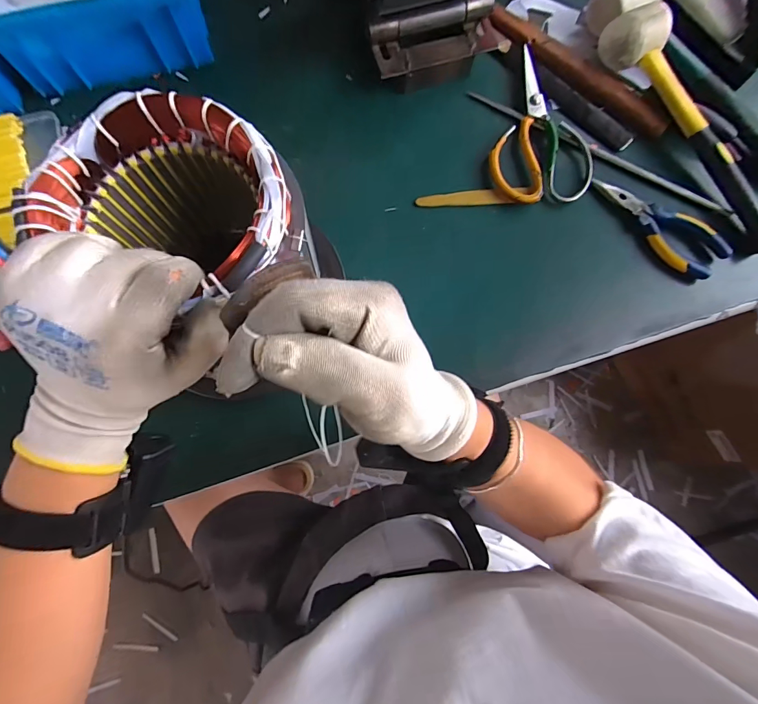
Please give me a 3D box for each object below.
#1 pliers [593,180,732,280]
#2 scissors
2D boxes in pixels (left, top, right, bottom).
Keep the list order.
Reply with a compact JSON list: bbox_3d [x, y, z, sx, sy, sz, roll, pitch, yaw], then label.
[{"bbox_3d":[0.296,-0.137,0.419,0.055,0.025,0.145,-38,83,-8],"label":"pliers"},{"bbox_3d":[0.168,-0.245,0.430,0.106,0.009,0.180,-5,80,-3],"label":"scissors"}]

